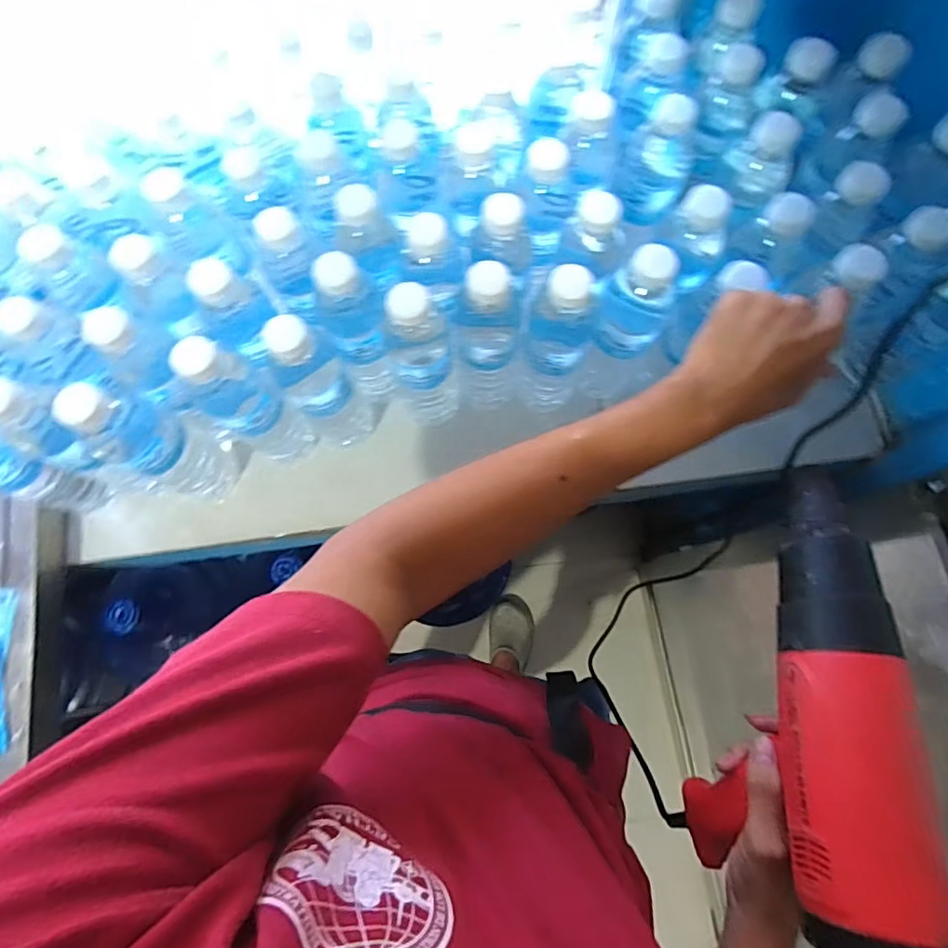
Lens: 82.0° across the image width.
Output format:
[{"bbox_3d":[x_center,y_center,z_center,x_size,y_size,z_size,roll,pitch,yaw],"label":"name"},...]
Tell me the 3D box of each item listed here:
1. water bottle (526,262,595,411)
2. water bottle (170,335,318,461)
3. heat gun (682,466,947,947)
[{"bbox_3d":[0.077,-0.121,0.511,0.053,0.210,0.061,6,76,2],"label":"water bottle"},{"bbox_3d":[-0.207,-0.065,0.497,0.062,0.205,0.058,0,76,0],"label":"water bottle"},{"bbox_3d":[0.213,0.132,0.366,0.064,0.164,0.257,4,76,1],"label":"heat gun"}]

